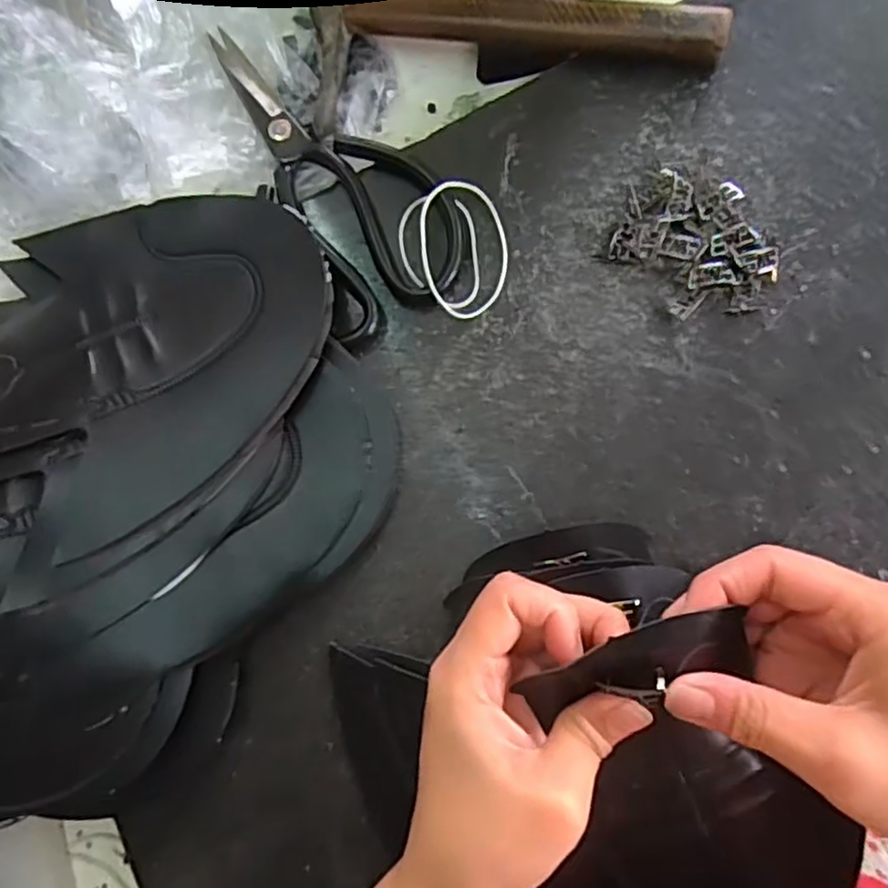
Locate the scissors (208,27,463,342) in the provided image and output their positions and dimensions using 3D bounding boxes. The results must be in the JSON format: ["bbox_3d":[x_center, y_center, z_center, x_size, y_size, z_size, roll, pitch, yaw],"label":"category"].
[{"bbox_3d":[-0.050,-0.146,0.347,0.077,0.014,0.176,-23,82,3],"label":"scissors"}]

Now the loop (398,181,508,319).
[{"bbox_3d":[0.007,-0.095,0.338,0.052,0.014,0.064,-24,82,2],"label":"loop"}]

